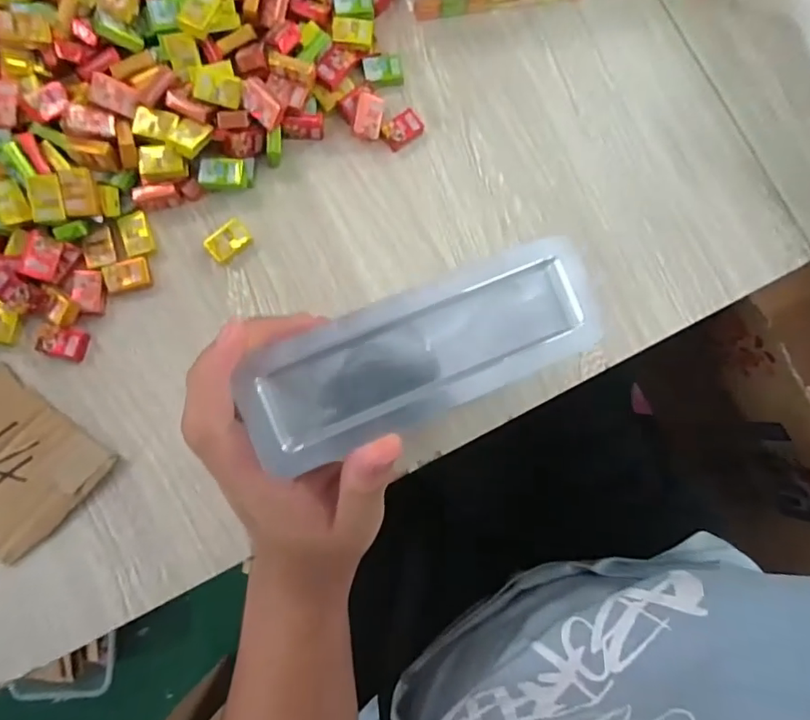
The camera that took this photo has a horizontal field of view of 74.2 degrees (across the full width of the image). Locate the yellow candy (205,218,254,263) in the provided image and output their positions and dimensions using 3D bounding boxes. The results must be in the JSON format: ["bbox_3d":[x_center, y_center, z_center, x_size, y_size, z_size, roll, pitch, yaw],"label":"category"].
[{"bbox_3d":[-0.110,-0.074,0.334,0.028,0.007,0.017,-39,86,-7],"label":"yellow candy"}]

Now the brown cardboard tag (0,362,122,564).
[{"bbox_3d":[-0.229,0.058,0.309,0.093,0.006,0.079,42,82,3],"label":"brown cardboard tag"}]

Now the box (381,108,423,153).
[{"bbox_3d":[-0.002,-0.151,0.351,0.026,0.008,0.018,-36,86,-7],"label":"box"}]

